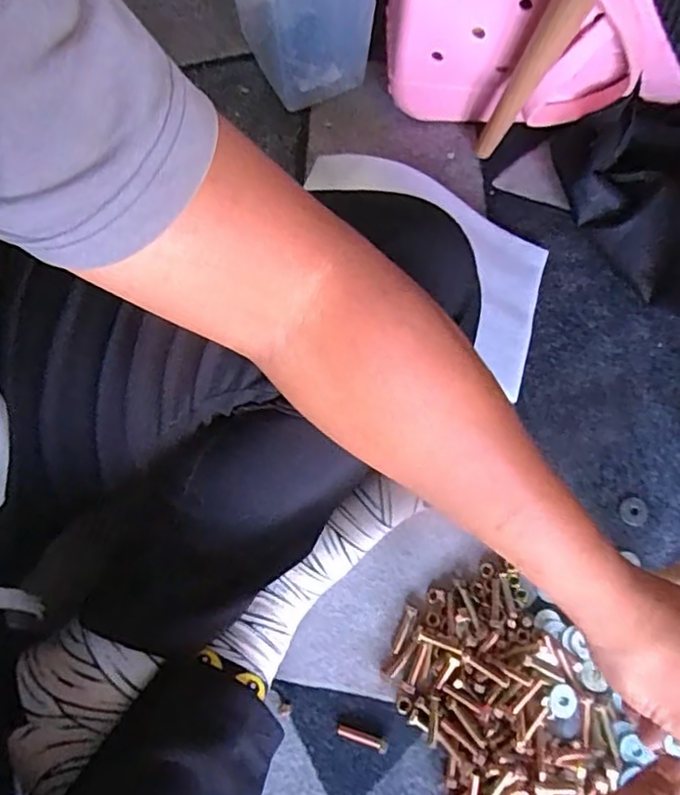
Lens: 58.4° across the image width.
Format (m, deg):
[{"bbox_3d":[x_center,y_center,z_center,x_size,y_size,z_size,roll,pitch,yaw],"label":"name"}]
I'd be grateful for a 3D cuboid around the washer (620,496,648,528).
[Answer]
[{"bbox_3d":[0.268,0.104,0.555,0.025,0.004,0.026,18,74,6],"label":"washer"}]

